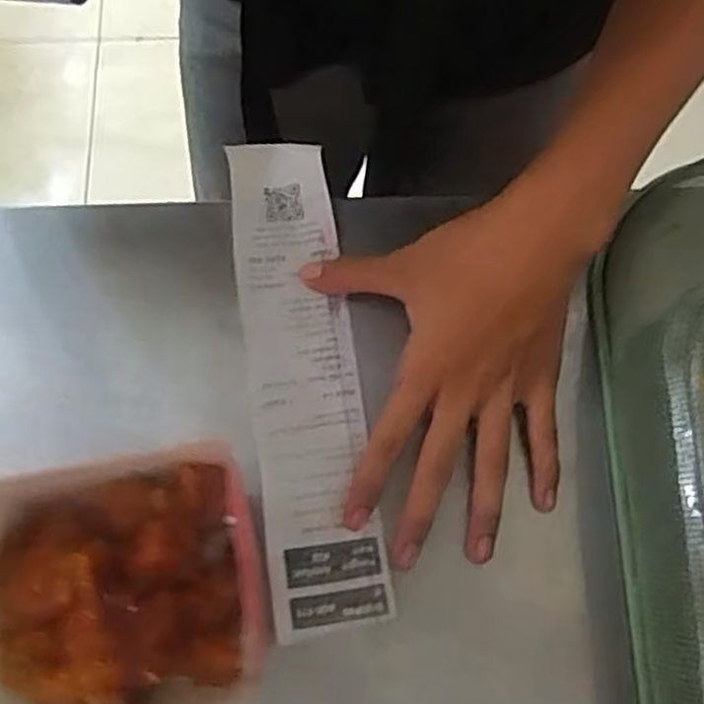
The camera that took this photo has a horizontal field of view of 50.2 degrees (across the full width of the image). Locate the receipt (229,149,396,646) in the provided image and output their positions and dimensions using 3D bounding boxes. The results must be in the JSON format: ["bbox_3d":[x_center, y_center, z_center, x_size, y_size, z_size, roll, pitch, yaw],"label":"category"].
[{"bbox_3d":[-0.026,0.010,0.374,0.056,0.014,0.242,-8,75,-6],"label":"receipt"}]

